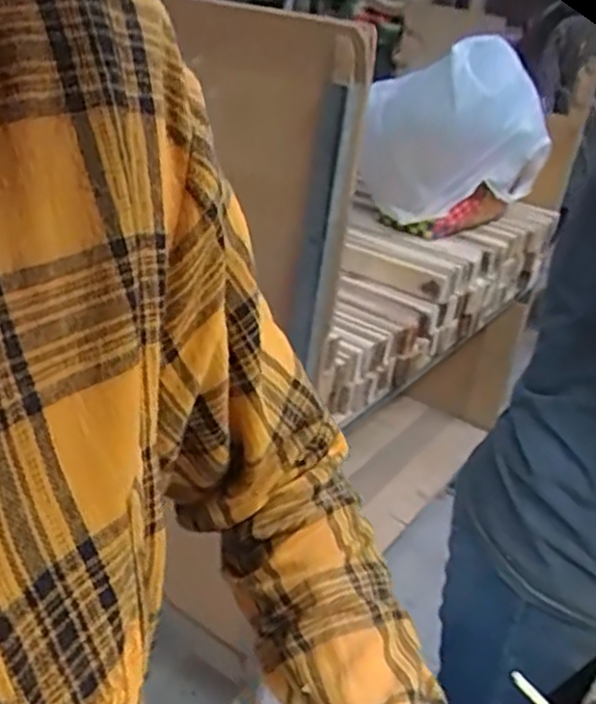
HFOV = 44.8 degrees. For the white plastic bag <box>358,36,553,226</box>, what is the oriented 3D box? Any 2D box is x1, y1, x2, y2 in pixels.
[{"bbox_3d":[0.274,-0.398,1.304,0.333,0.288,0.196,13,27,13],"label":"white plastic bag"}]

